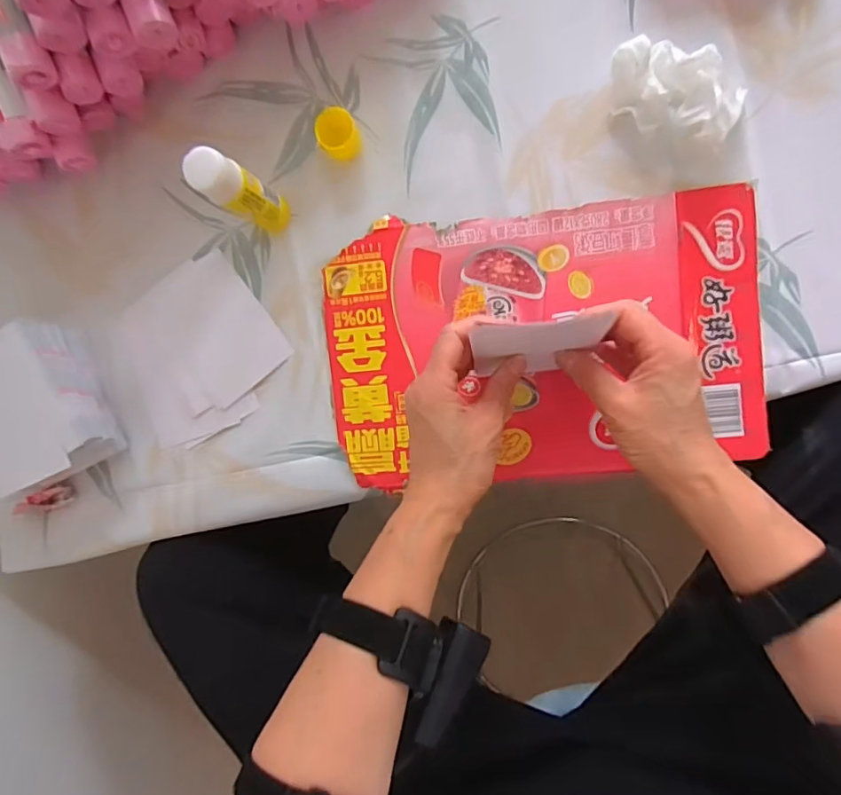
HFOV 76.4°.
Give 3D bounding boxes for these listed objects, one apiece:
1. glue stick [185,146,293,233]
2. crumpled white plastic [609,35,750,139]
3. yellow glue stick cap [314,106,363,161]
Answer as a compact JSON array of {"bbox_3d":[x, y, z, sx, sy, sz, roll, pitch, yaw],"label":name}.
[{"bbox_3d":[-0.125,-0.145,0.381,0.030,0.107,0.029,1,95,7],"label":"glue stick"},{"bbox_3d":[0.172,-0.211,0.365,0.089,0.044,0.051,32,98,4],"label":"crumpled white plastic"},{"bbox_3d":[-0.062,-0.198,0.405,0.029,0.029,0.029,1,95,7],"label":"yellow glue stick cap"}]

